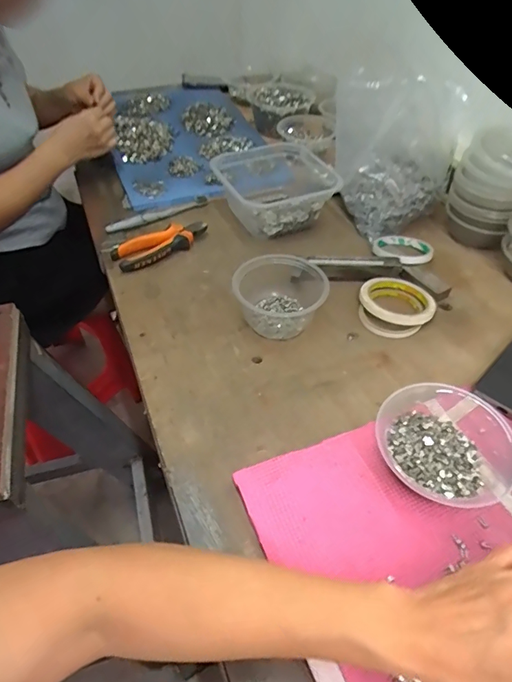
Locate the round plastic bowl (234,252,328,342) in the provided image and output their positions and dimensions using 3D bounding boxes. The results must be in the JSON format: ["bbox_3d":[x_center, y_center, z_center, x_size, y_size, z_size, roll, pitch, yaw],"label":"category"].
[{"bbox_3d":[0.031,-0.063,0.588,0.111,0.064,0.105,1,47,-1],"label":"round plastic bowl"}]

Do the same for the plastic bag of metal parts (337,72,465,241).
[{"bbox_3d":[0.210,-0.288,0.703,0.133,0.194,0.147,-20,51,-19],"label":"plastic bag of metal parts"}]

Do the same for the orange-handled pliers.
[{"bbox_3d":[-0.141,-0.149,0.688,0.146,0.025,0.056,-28,54,-25],"label":"orange-handled pliers"}]

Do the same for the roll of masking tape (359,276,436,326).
[{"bbox_3d":[0.193,-0.059,0.620,0.097,0.018,0.097,1,47,-1],"label":"roll of masking tape"}]

